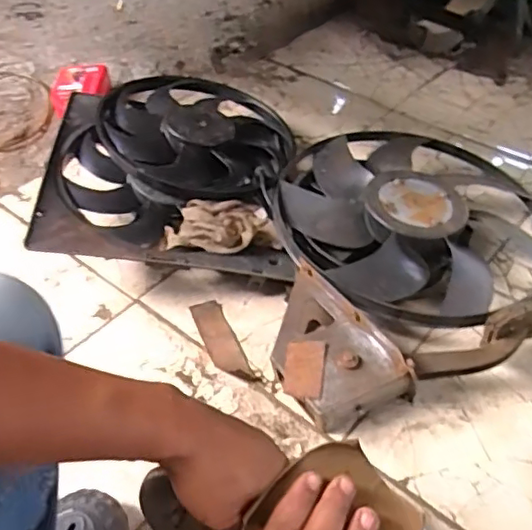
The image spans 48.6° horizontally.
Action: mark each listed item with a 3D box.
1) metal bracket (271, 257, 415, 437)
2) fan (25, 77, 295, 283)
[{"bbox_3d":[0.079,0.126,0.861,0.155,0.093,0.235,-25,50,-23],"label":"metal bracket"},{"bbox_3d":[-0.164,-0.189,1.120,0.433,0.127,0.544,-1,45,-1],"label":"fan"}]

